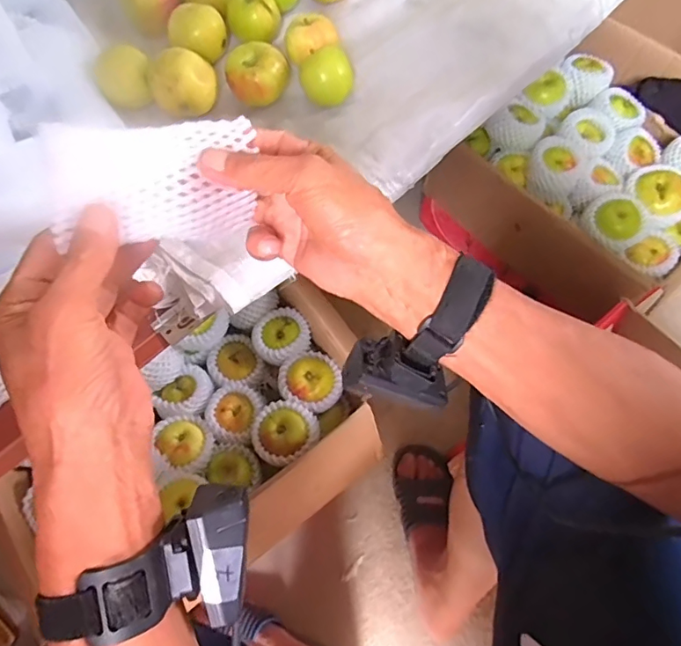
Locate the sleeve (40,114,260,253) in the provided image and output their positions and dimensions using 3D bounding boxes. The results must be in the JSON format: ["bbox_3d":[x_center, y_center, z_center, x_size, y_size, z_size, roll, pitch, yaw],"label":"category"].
[{"bbox_3d":[-0.108,-0.084,0.307,0.120,0.012,0.070,-17,108,-30],"label":"sleeve"}]

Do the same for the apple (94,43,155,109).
[{"bbox_3d":[-0.227,-0.256,0.538,0.059,0.054,0.046,-5,66,-3],"label":"apple"}]

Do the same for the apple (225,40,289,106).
[{"bbox_3d":[-0.091,-0.268,0.560,0.068,0.056,0.056,-11,67,-6],"label":"apple"}]

